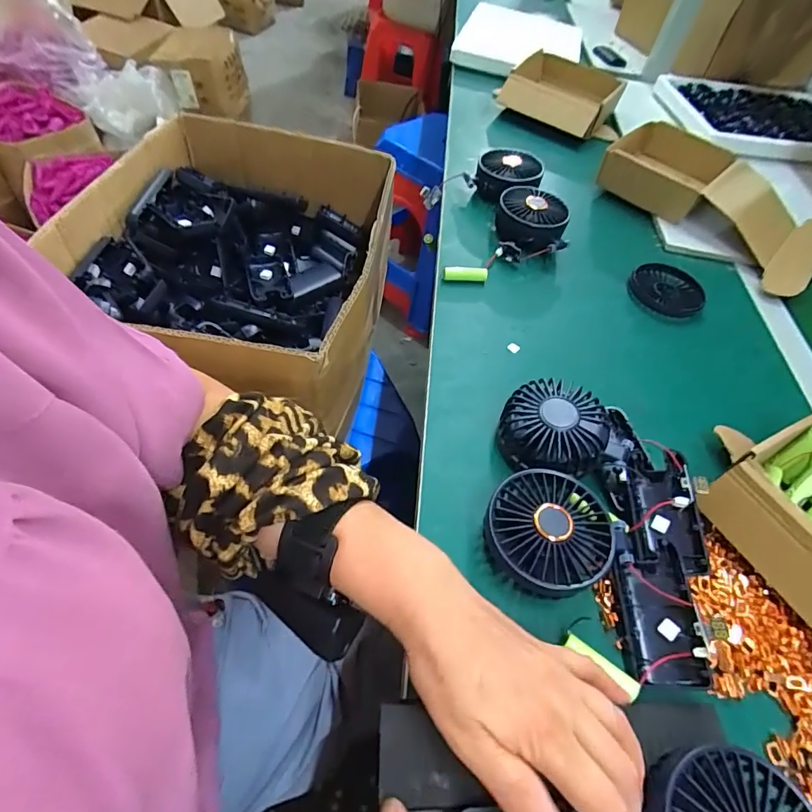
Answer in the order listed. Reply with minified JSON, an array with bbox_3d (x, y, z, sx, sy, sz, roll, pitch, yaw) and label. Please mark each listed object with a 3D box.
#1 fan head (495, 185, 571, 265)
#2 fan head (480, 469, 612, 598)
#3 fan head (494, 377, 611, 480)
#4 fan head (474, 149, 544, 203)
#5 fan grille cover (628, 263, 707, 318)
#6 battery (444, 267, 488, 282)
[{"bbox_3d":[0.154,-0.224,0.585,0.086,0.048,0.104,8,54,-3],"label":"fan head"},{"bbox_3d":[0.100,0.091,0.338,0.084,0.039,0.081,5,53,-7],"label":"fan head"},{"bbox_3d":[0.119,0.020,0.391,0.074,0.054,0.077,5,53,-7],"label":"fan head"},{"bbox_3d":[0.137,-0.306,0.642,0.086,0.054,0.083,16,54,2],"label":"fan head"},{"bbox_3d":[0.313,-0.141,0.566,0.083,0.011,0.091,19,53,4],"label":"fan grille cover"},{"bbox_3d":[0.068,-0.150,0.536,0.050,0.014,0.015,-2,55,-12],"label":"battery"}]

